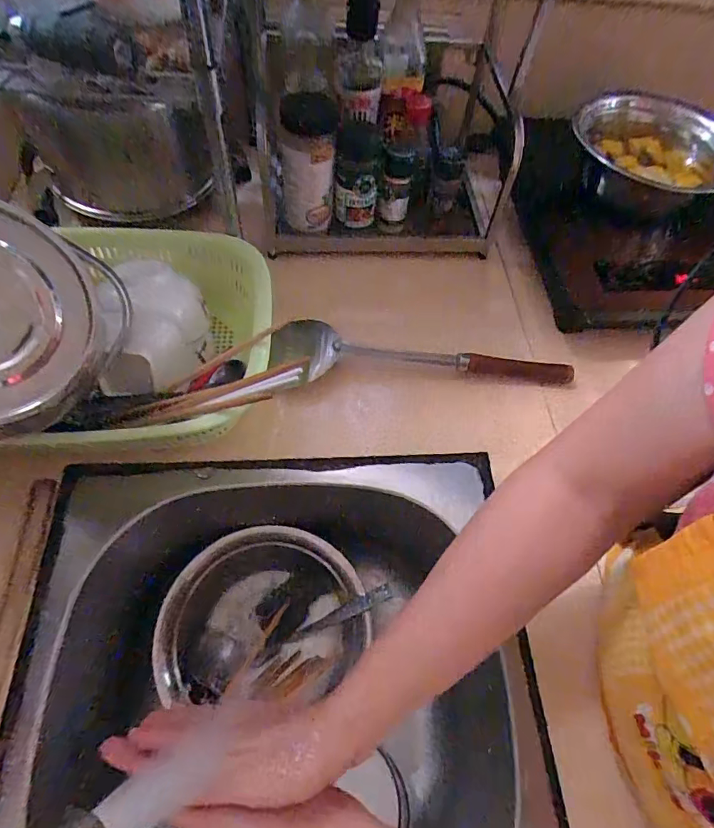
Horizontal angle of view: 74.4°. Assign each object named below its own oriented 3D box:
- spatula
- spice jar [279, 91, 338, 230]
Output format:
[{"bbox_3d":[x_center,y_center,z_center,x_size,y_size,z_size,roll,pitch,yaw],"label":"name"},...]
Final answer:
[{"bbox_3d":[0.083,-0.051,0.533,0.332,0.057,0.084,9,59,2],"label":"spatula"},{"bbox_3d":[-0.059,-0.297,0.581,0.064,0.152,0.060,2,59,-3],"label":"spice jar"}]

